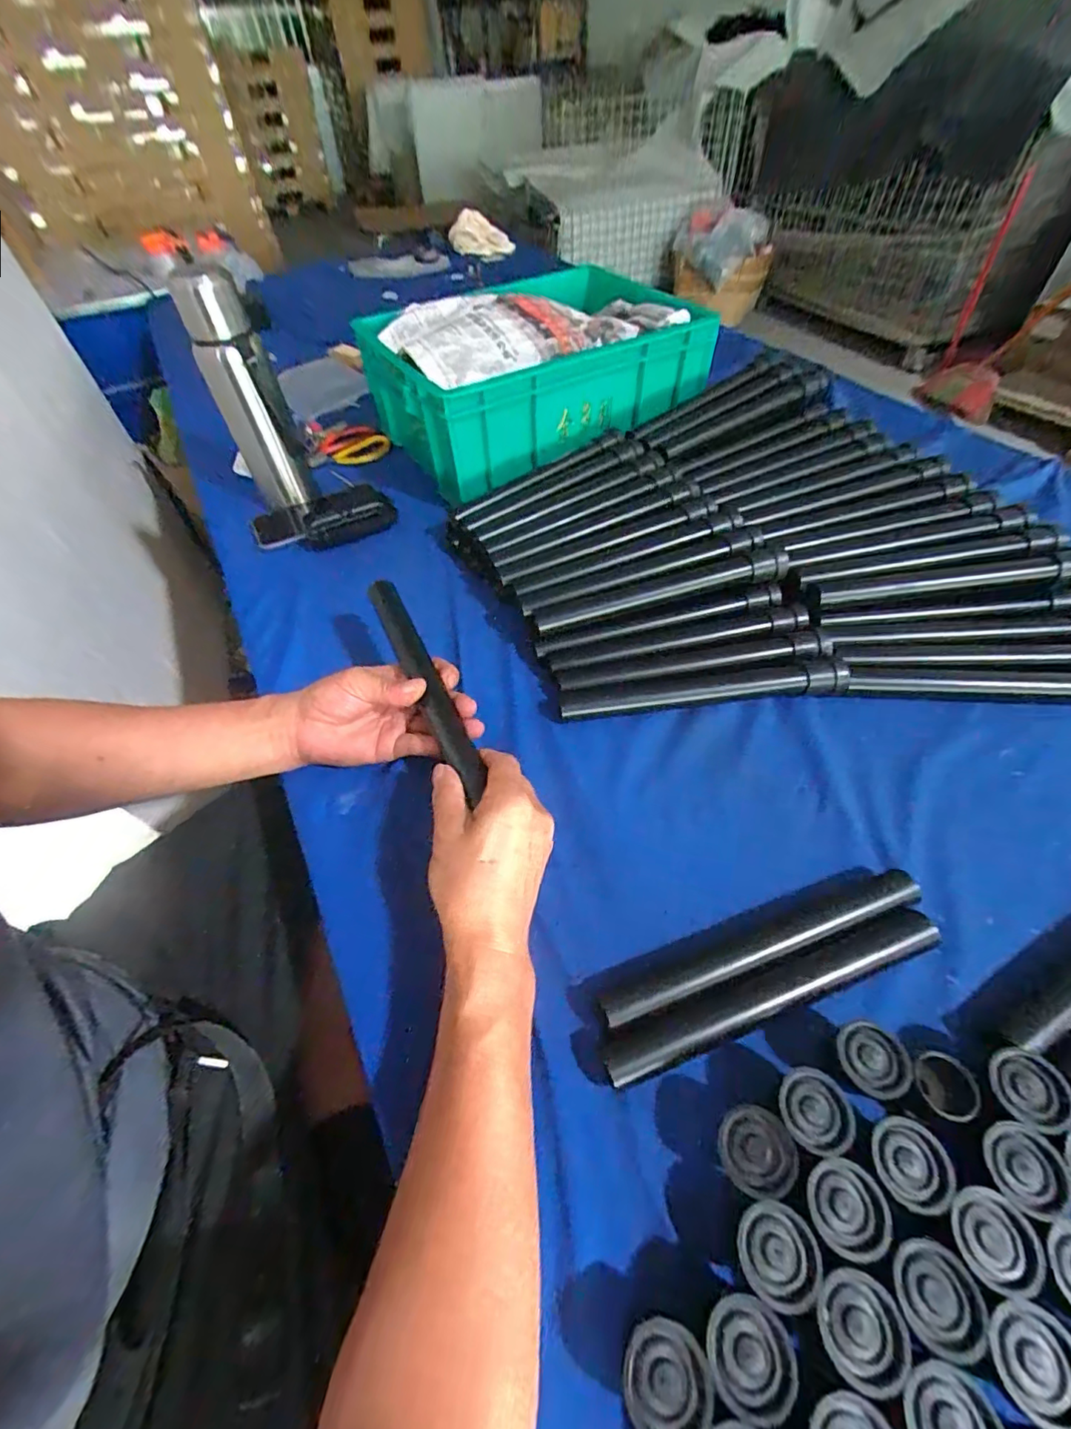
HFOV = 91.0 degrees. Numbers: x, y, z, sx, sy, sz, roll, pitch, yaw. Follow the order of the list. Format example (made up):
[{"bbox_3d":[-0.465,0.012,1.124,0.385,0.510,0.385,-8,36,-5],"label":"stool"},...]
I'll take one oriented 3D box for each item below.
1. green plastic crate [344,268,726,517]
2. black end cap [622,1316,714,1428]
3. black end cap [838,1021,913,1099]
[{"bbox_3d":[-0.005,-0.474,0.730,0.399,0.145,0.320,-27,55,-17],"label":"green plastic crate"},{"bbox_3d":[0.055,0.283,0.225,0.034,0.028,0.034,-2,52,2],"label":"black end cap"},{"bbox_3d":[0.182,0.190,0.288,0.033,0.023,0.033,-2,52,2],"label":"black end cap"}]

